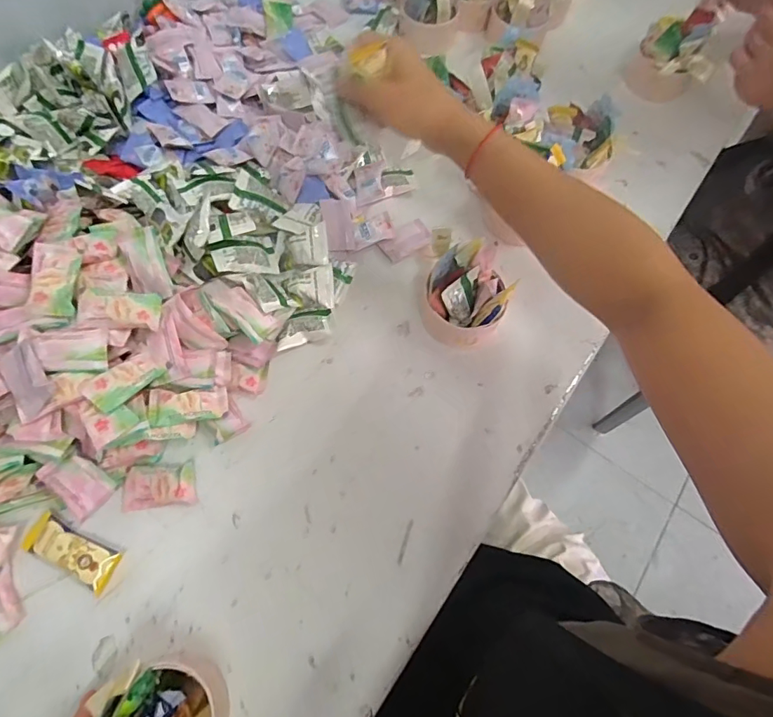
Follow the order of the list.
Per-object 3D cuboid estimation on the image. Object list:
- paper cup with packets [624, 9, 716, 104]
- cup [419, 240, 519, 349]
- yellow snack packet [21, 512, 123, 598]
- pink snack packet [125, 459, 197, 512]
[{"bbox_3d":[0.383,-0.406,0.627,0.075,0.083,0.080,1,66,-3],"label":"paper cup with packets"},{"bbox_3d":[0.083,-0.061,0.463,0.076,0.075,0.076,1,66,-3],"label":"cup"},{"bbox_3d":[-0.257,0.157,0.379,0.079,0.013,0.030,25,67,8],"label":"yellow snack packet"},{"bbox_3d":[-0.197,0.110,0.403,0.060,0.015,0.036,-5,66,-5],"label":"pink snack packet"}]

